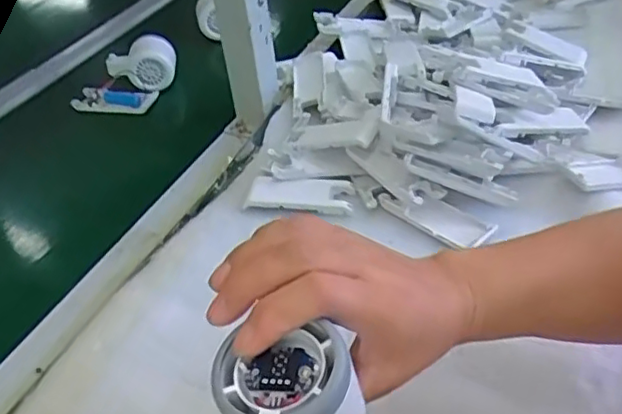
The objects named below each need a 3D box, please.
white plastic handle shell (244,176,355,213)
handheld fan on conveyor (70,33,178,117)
[{"bbox_3d":[-0.011,-0.013,0.590,0.097,0.011,0.040,3,42,7],"label":"white plastic handle shell"},{"bbox_3d":[-0.234,-0.166,0.798,0.087,0.063,0.121,18,47,23],"label":"handheld fan on conveyor"}]

